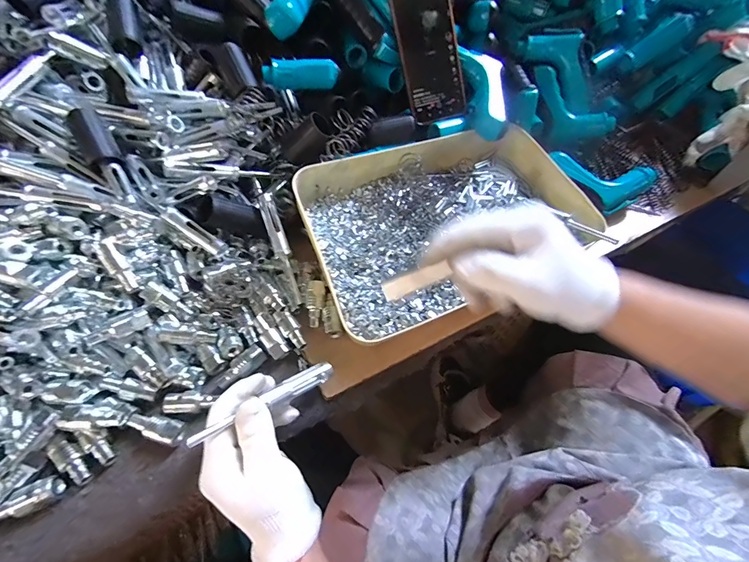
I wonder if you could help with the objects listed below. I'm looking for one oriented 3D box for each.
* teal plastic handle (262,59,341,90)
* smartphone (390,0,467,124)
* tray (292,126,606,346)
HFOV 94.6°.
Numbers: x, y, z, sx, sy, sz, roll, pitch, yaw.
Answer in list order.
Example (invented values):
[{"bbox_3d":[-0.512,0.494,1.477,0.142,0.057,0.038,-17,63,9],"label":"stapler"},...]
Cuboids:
[{"bbox_3d":[-0.088,-0.244,0.408,0.088,0.029,0.018,-3,58,-1],"label":"teal plastic handle"},{"bbox_3d":[0.069,-0.287,0.427,0.074,0.157,0.008,-18,20,-6],"label":"smartphone"},{"bbox_3d":[0.083,-0.083,0.414,0.328,0.054,0.236,-23,60,-13],"label":"tray"}]

